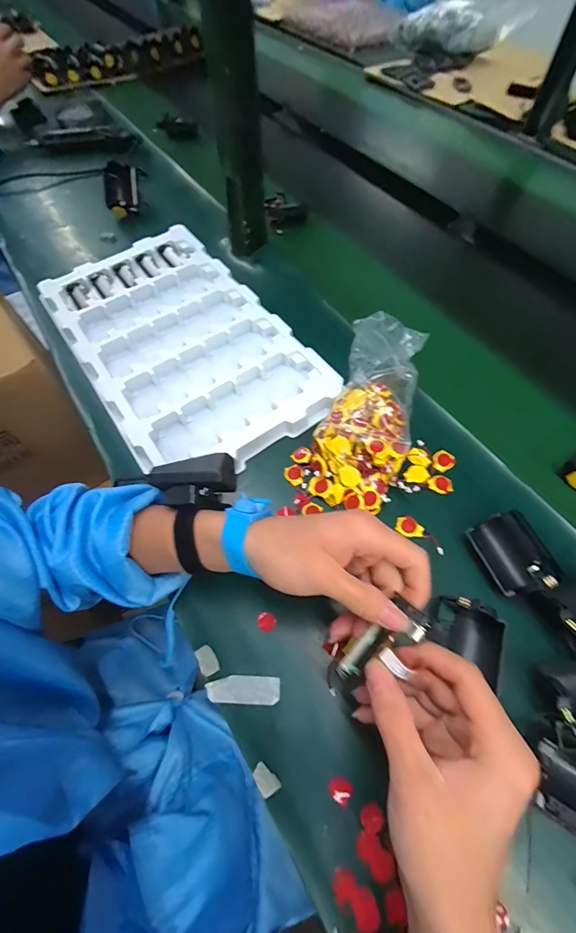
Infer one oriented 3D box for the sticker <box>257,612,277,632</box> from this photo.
[{"bbox_3d":[-0.019,0.141,0.341,0.017,0.004,0.016,-1,61,1],"label":"sticker"}]

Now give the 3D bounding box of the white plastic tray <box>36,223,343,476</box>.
[{"bbox_3d":[-0.145,-0.171,0.497,0.240,0.024,0.418,-32,65,-15],"label":"white plastic tray"}]

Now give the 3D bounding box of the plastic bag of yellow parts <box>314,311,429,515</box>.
[{"bbox_3d":[0.087,-0.061,0.407,0.095,0.055,0.218,12,75,8],"label":"plastic bag of yellow parts"}]

